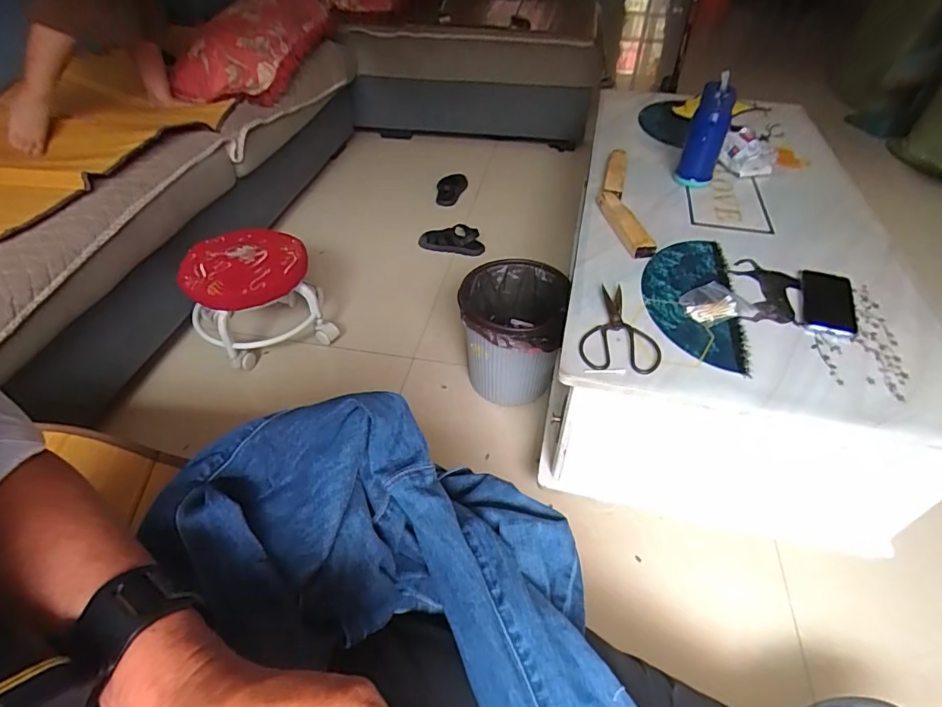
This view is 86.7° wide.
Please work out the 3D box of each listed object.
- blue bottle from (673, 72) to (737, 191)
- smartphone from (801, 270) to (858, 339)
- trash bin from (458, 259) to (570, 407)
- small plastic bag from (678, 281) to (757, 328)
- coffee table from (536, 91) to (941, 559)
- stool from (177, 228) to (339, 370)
[{"bbox_3d":[0.506,-0.467,1.074,0.077,0.202,0.072,21,48,19],"label":"blue bottle"},{"bbox_3d":[0.599,-0.085,0.836,0.080,0.006,0.177,18,48,17],"label":"smartphone"},{"bbox_3d":[0.088,-0.036,1.138,0.229,0.241,0.251,6,45,5],"label":"trash bin"},{"bbox_3d":[0.404,-0.082,0.830,0.107,0.012,0.091,-20,49,-19],"label":"small plastic bag"},{"bbox_3d":[0.536,-0.195,1.124,0.585,0.371,1.044,10,46,9],"label":"coffee table"},{"bbox_3d":[-0.535,-0.134,1.246,0.295,0.240,0.257,-28,52,-26],"label":"stool"}]

